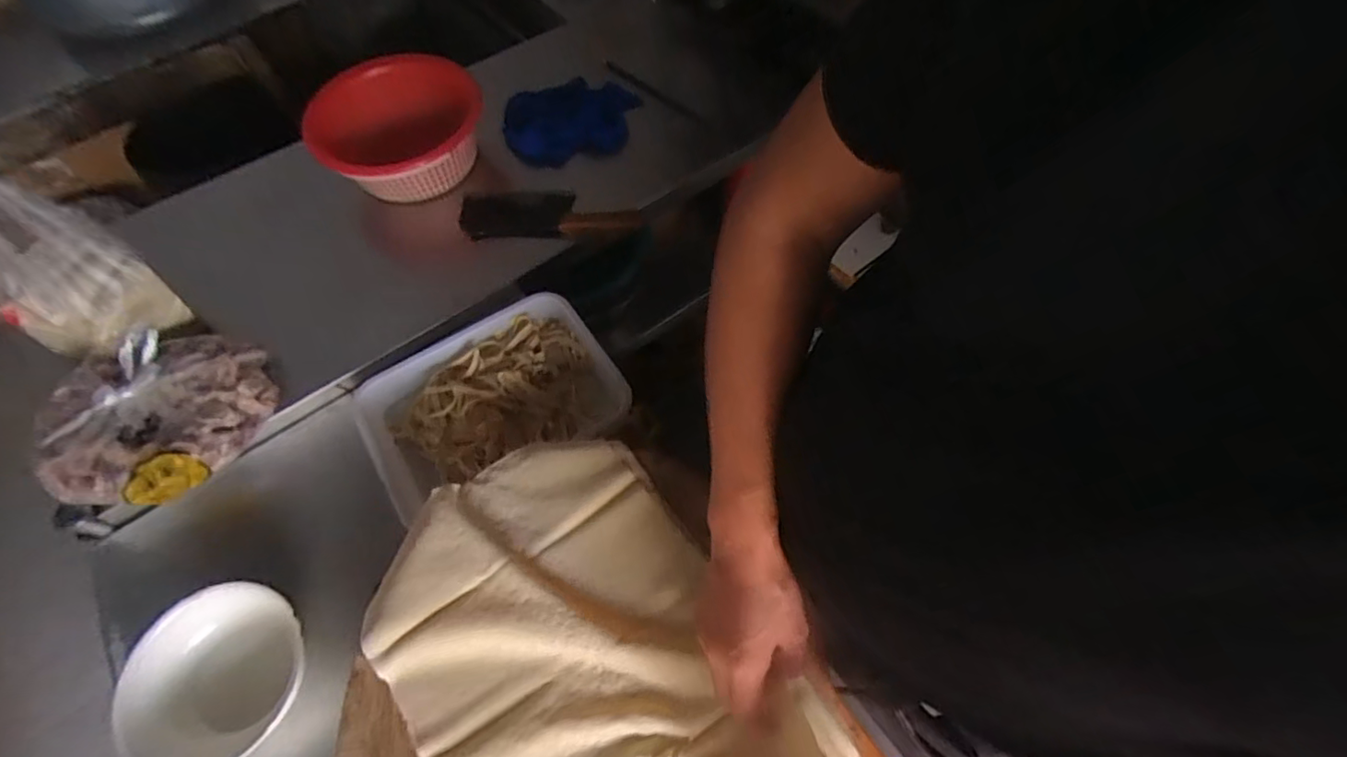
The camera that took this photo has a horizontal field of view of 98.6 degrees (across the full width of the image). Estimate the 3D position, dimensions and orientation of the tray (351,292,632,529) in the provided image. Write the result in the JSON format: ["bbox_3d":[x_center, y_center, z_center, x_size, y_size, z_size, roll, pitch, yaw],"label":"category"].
[{"bbox_3d":[-0.225,0.023,0.727,0.305,0.057,0.203,-25,64,-13],"label":"tray"}]

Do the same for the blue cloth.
[{"bbox_3d":[-0.165,-0.413,0.936,0.216,0.115,0.028,-18,37,-22],"label":"blue cloth"}]

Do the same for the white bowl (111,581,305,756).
[{"bbox_3d":[-0.435,0.292,0.562,0.143,0.076,0.154,0,61,0],"label":"white bowl"}]

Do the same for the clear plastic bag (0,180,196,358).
[{"bbox_3d":[-0.667,-0.116,0.626,0.112,0.188,0.127,20,63,11],"label":"clear plastic bag"}]

